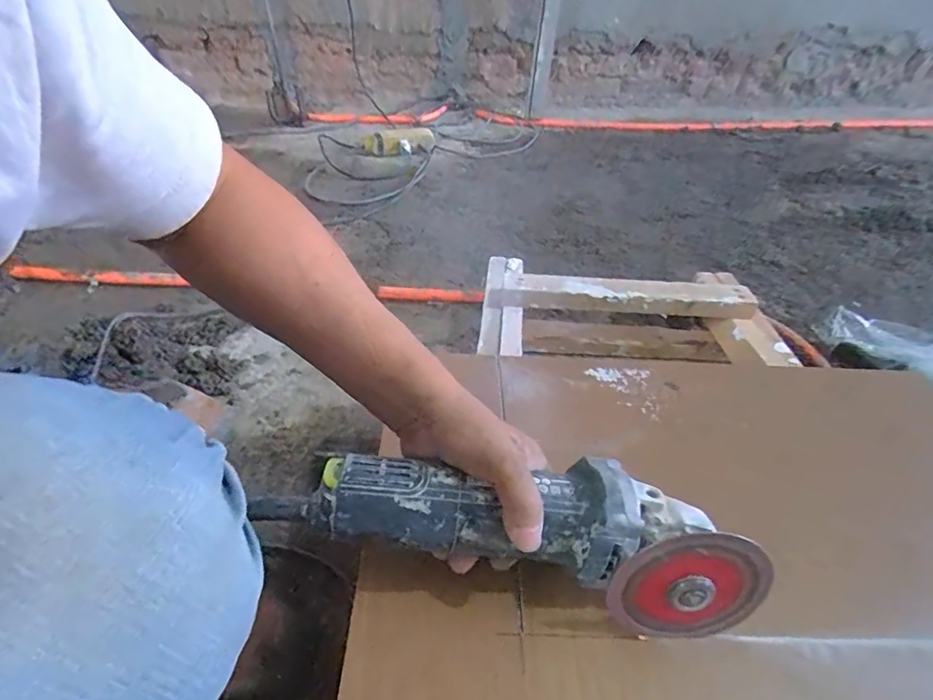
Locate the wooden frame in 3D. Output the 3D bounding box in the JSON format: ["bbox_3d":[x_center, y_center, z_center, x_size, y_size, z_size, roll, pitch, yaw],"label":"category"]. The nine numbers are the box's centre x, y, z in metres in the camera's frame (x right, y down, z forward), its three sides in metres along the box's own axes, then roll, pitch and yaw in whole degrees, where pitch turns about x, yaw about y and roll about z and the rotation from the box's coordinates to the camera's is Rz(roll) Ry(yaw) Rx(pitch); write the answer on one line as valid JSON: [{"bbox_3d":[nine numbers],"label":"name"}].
[{"bbox_3d":[0.239,-0.040,0.758,0.422,0.116,0.210,1,38,6],"label":"wooden frame"}]

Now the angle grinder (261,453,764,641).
[{"bbox_3d":[0.033,0.106,0.334,0.295,0.078,0.078,12,42,1],"label":"angle grinder"}]

